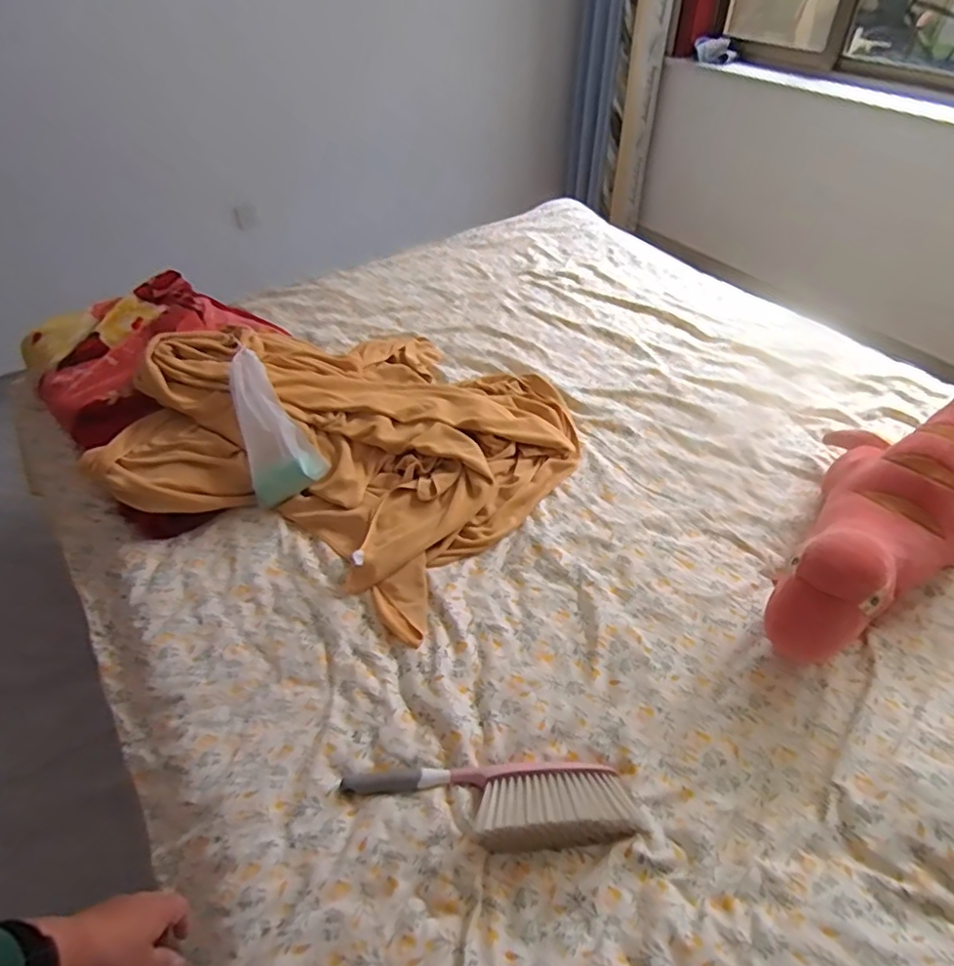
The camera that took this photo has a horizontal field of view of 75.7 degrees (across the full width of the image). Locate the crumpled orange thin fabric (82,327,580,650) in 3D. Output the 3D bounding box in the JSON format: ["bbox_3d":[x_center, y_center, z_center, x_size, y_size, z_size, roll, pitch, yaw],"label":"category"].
[{"bbox_3d":[-0.229,-0.116,1.177,0.720,0.194,0.715,25,52,24],"label":"crumpled orange thin fabric"}]

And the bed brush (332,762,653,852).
[{"bbox_3d":[0.015,0.399,0.768,0.361,0.045,0.104,-4,46,-1],"label":"bed brush"}]

